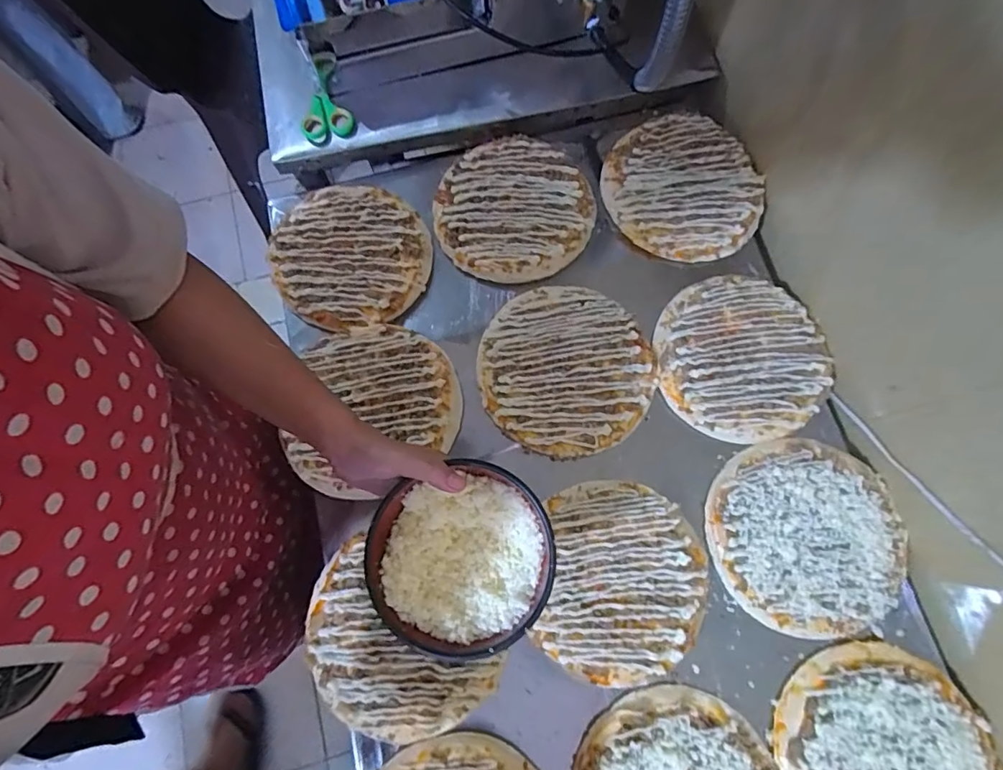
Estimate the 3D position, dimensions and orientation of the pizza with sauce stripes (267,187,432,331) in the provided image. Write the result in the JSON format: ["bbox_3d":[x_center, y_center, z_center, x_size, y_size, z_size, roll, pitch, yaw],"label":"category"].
[{"bbox_3d":[-0.191,-0.165,0.634,0.189,0.018,0.201,0,76,0],"label":"pizza with sauce stripes"}]

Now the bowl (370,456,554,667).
[{"bbox_3d":[-0.029,0.138,0.402,0.141,0.051,0.131,0,76,0],"label":"bowl"}]

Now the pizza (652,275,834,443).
[{"bbox_3d":[0.284,-0.034,0.596,0.192,0.018,0.191,0,76,0],"label":"pizza"}]

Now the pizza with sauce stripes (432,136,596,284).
[{"bbox_3d":[0.014,-0.225,0.637,0.197,0.014,0.191,0,76,0],"label":"pizza with sauce stripes"}]

